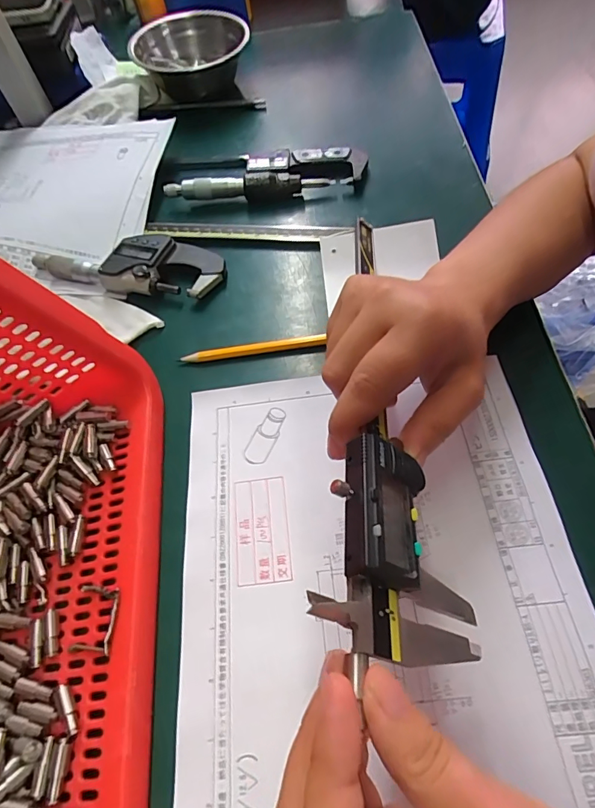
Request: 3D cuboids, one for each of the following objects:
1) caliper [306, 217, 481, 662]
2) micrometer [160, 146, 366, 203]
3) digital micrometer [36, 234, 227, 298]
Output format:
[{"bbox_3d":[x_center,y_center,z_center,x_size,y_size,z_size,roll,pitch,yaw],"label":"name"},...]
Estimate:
[{"bbox_3d":[0.040,-0.020,0.227,0.055,0.025,0.265,1,50,4],"label":"caliper"},{"bbox_3d":[-0.029,-0.214,0.409,0.182,0.025,0.050,-7,59,2],"label":"micrometer"},{"bbox_3d":[-0.141,-0.120,0.367,0.163,0.020,0.053,8,61,11],"label":"digital micrometer"}]

